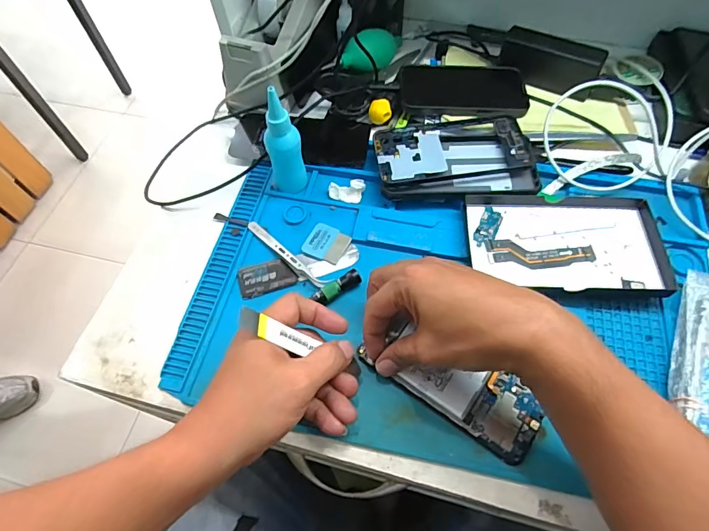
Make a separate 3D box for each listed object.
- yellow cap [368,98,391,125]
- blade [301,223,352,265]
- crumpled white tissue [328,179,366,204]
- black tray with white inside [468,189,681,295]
[{"bbox_3d":[0.031,-0.182,0.495,0.026,0.020,0.020,7,62,6],"label":"yellow cap"},{"bbox_3d":[-0.028,-0.023,0.426,0.041,0.004,0.037,21,64,13],"label":"blade"},{"bbox_3d":[-0.009,-0.080,0.449,0.038,0.015,0.022,4,61,4],"label":"crumpled white tissue"},{"bbox_3d":[0.199,-0.023,0.404,0.172,0.018,0.110,-1,61,2],"label":"black tray with white inside"}]

